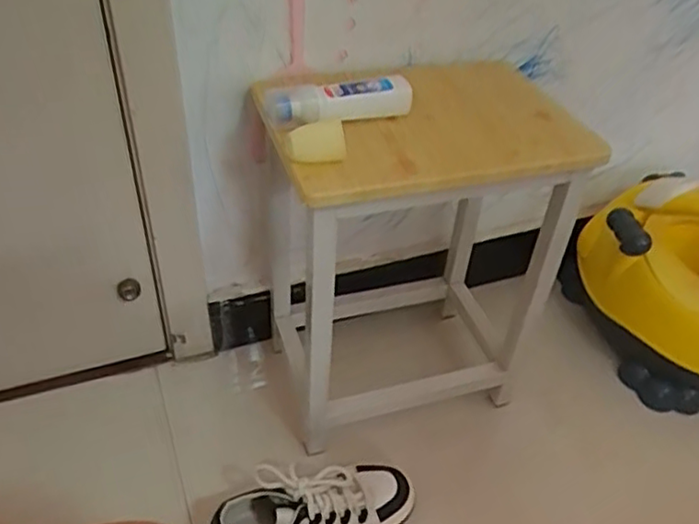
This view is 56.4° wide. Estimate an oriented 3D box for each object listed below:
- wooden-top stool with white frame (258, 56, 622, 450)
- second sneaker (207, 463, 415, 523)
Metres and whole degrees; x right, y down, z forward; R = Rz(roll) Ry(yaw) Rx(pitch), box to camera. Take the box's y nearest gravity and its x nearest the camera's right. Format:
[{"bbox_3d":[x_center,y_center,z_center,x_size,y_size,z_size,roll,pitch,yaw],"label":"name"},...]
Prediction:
[{"bbox_3d":[0.062,-0.001,0.818,0.310,0.455,0.216,-9,43,-15],"label":"wooden-top stool with white frame"},{"bbox_3d":[-0.042,0.286,0.760,0.243,0.080,0.102,-14,44,-20],"label":"second sneaker"}]

